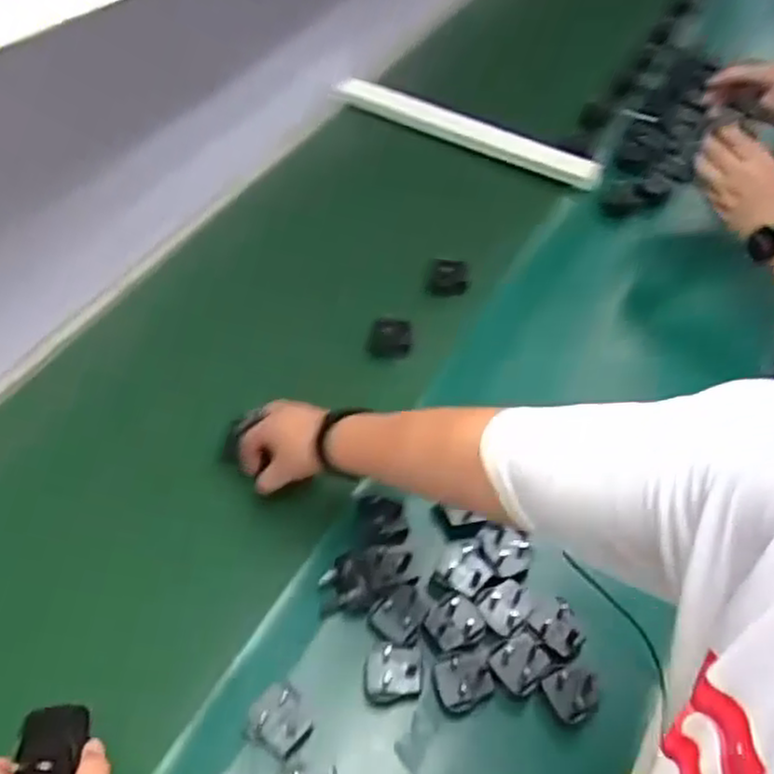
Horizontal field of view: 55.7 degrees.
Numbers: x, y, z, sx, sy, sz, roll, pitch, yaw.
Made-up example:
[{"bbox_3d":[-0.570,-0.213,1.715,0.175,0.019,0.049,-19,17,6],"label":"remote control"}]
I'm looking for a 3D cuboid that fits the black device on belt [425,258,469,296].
[{"bbox_3d":[0.078,-0.141,0.946,0.051,0.052,0.022,4,51,-1],"label":"black device on belt"}]

